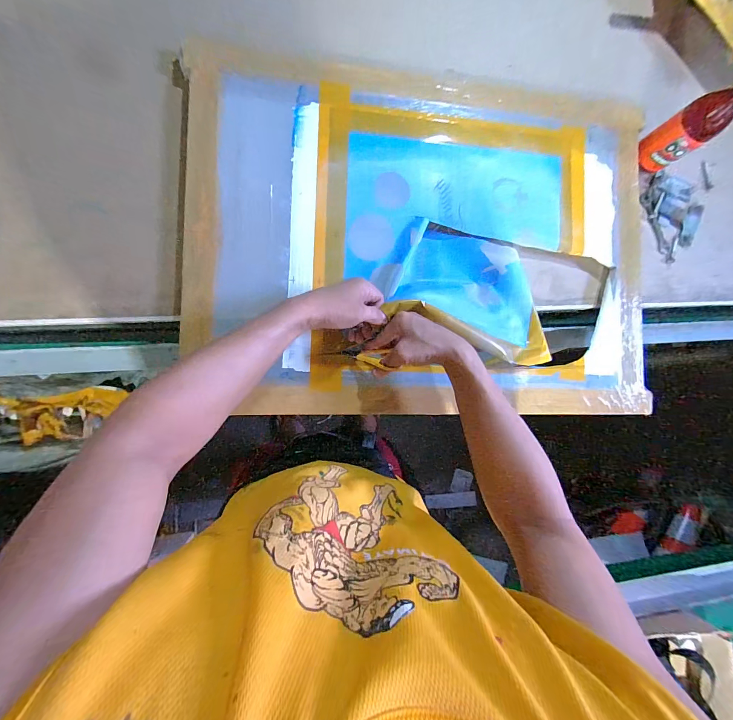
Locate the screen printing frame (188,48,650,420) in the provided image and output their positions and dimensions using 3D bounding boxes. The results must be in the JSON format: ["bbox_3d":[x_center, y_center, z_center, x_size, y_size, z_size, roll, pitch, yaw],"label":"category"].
[{"bbox_3d":[0.104,-0.179,0.534,0.723,0.027,0.520,1,87,-8],"label":"screen printing frame"}]

